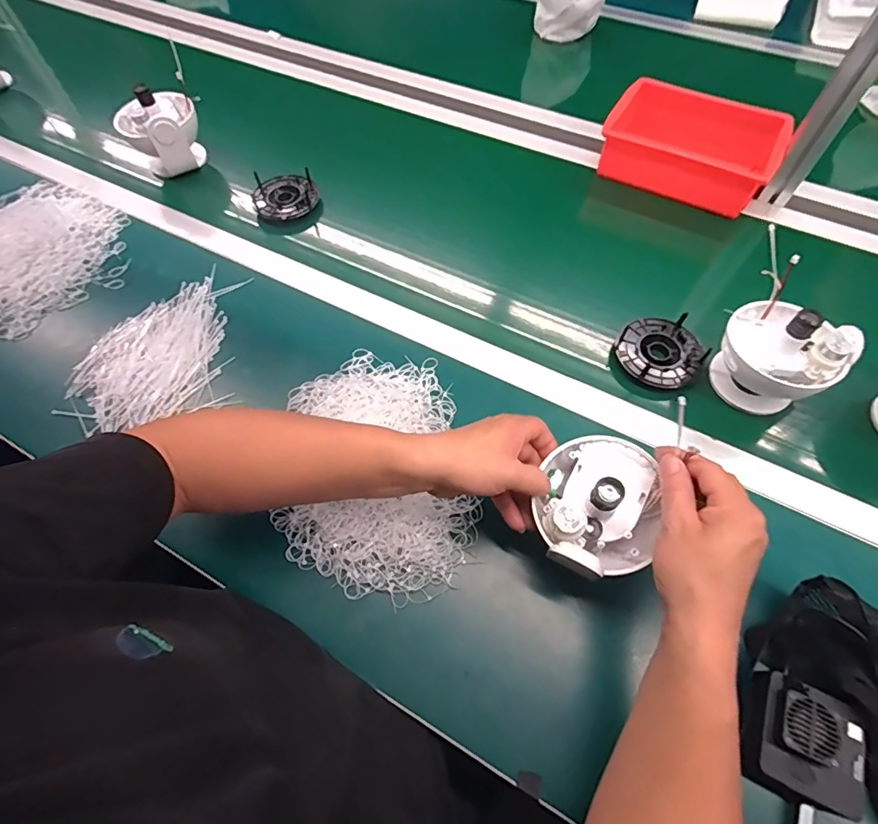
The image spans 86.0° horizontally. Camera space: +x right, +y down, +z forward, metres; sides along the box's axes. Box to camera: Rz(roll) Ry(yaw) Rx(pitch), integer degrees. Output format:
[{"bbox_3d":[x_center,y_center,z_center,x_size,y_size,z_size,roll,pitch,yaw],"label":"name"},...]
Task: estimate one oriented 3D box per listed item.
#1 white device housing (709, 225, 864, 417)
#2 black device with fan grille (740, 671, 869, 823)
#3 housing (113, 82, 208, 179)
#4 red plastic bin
[{"bbox_3d":[0.370,-0.074,0.527,0.133,0.120,0.118,38,69,20],"label":"white device housing"},{"bbox_3d":[0.288,0.260,0.370,0.075,0.042,0.082,21,65,14],"label":"black device with fan grille"},{"bbox_3d":[-0.442,-0.447,0.755,0.111,0.106,0.101,-29,65,-15],"label":"housing"},{"bbox_3d":[0.390,-0.414,0.737,0.244,0.081,0.175,28,66,17],"label":"red plastic bin"}]

